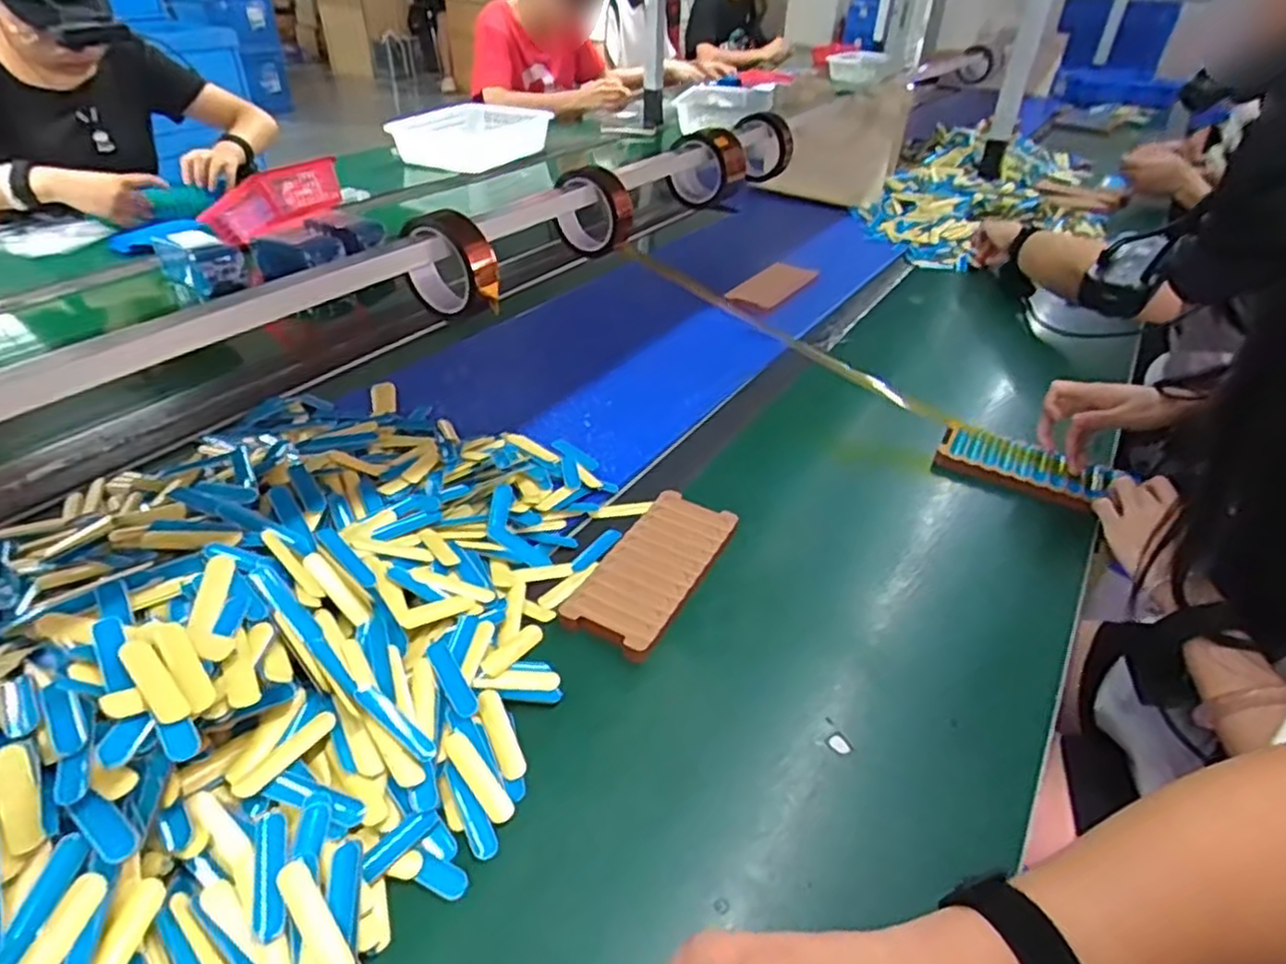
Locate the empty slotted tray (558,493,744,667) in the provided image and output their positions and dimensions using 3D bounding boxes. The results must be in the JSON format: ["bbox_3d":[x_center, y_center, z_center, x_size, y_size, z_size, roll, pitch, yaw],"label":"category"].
[{"bbox_3d":[0.010,0.069,0.576,0.076,0.018,0.168,20,41,21],"label":"empty slotted tray"}]

